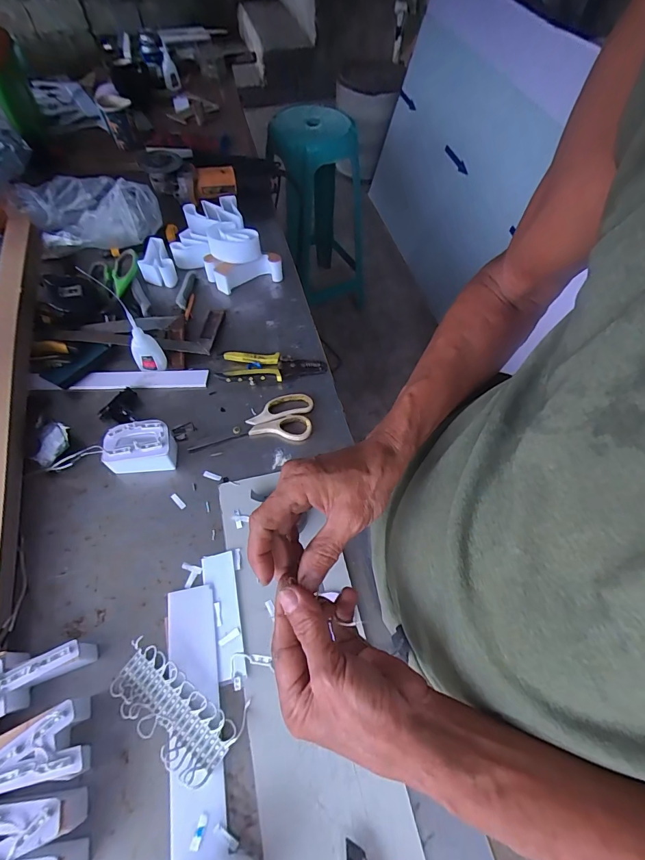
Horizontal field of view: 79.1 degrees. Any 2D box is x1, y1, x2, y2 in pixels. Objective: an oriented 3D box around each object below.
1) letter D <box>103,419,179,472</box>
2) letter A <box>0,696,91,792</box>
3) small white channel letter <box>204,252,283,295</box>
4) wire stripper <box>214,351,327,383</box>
[{"bbox_3d":[-0.245,0.023,0.528,0.082,0.046,0.054,-7,60,-5],"label":"letter D"},{"bbox_3d":[-0.261,0.301,0.365,0.080,0.050,0.058,-21,62,-12],"label":"letter A"},{"bbox_3d":[-0.146,-0.301,0.732,0.135,0.046,0.062,-21,62,-12],"label":"small white channel letter"},{"bbox_3d":[-0.080,-0.105,0.628,0.167,0.024,0.057,-7,60,-5],"label":"wire stripper"}]

